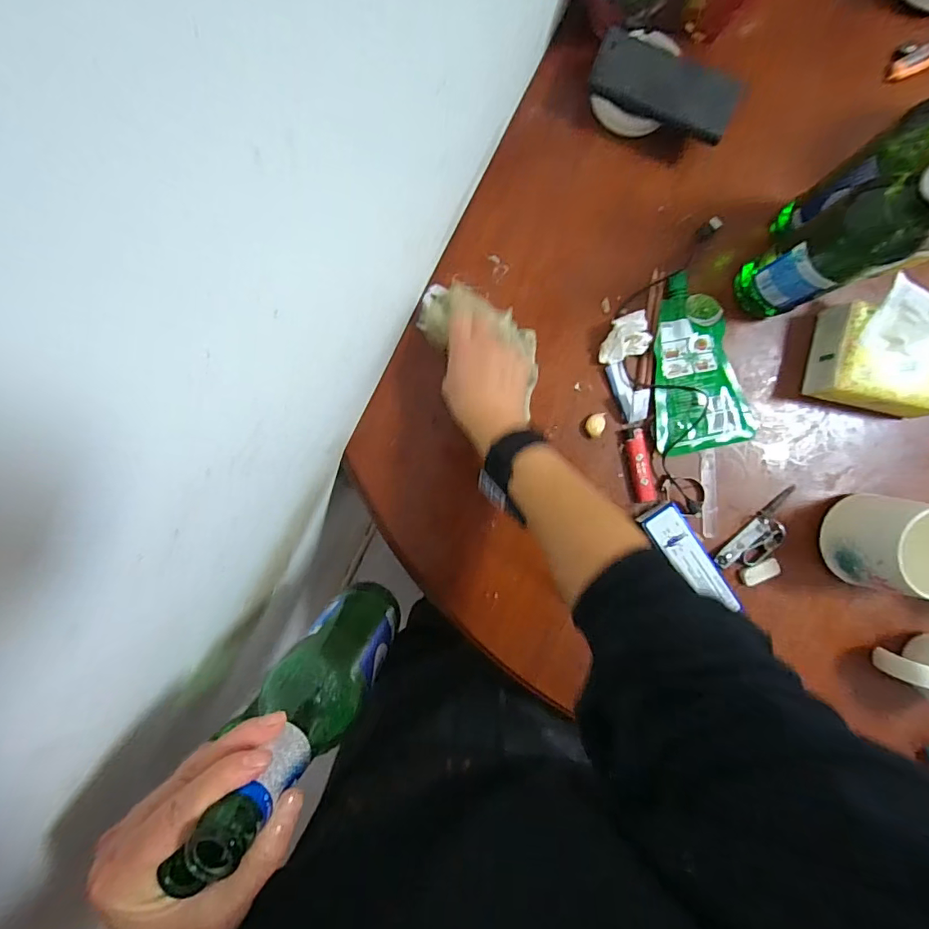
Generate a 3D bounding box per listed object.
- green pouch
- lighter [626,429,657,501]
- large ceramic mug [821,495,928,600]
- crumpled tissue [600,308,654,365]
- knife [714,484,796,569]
[{"bbox_3d":[0.252,-0.110,0.526,0.109,0.017,0.187,-11,92,0],"label":"green pouch"},{"bbox_3d":[0.195,0.002,0.528,0.024,0.011,0.080,-11,92,0],"label":"lighter"},{"bbox_3d":[0.446,0.084,0.490,0.108,0.097,0.095,11,91,0],"label":"large ceramic mug"},{"bbox_3d":[0.171,-0.136,0.514,0.053,0.030,0.044,-18,91,0],"label":"crumpled tissue"},{"bbox_3d":[0.332,0.078,0.529,0.119,0.021,0.037,-45,91,1],"label":"knife"}]

